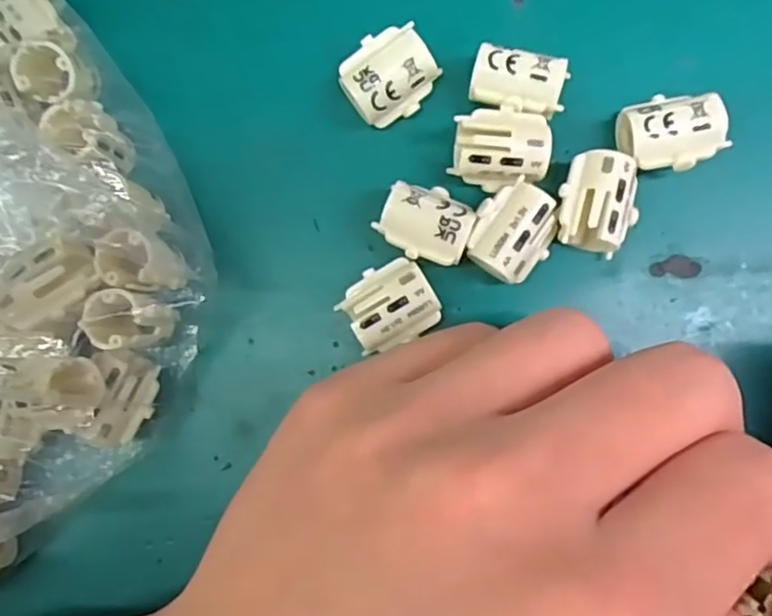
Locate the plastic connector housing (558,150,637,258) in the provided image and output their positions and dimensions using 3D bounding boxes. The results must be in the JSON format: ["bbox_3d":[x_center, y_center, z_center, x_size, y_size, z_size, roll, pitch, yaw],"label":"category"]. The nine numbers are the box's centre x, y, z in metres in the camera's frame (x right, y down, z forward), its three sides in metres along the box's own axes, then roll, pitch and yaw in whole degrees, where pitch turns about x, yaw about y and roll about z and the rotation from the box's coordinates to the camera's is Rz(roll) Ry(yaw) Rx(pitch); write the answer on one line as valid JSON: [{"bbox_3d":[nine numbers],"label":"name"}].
[{"bbox_3d":[0.051,-0.024,0.155,0.017,0.014,0.023,11,87,7],"label":"plastic connector housing"}]

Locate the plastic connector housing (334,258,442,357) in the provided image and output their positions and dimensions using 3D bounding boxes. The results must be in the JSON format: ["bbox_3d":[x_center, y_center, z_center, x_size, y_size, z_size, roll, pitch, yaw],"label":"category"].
[{"bbox_3d":[0.001,-0.001,0.154,0.021,0.008,0.018,-29,83,3],"label":"plastic connector housing"}]

